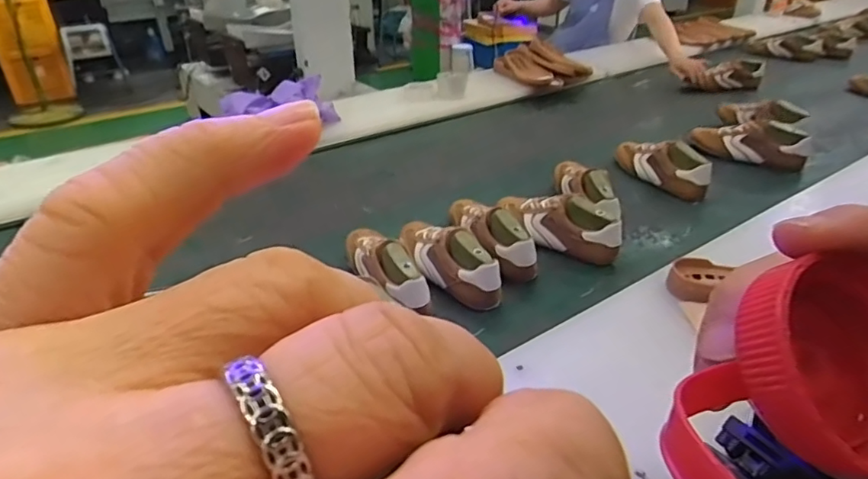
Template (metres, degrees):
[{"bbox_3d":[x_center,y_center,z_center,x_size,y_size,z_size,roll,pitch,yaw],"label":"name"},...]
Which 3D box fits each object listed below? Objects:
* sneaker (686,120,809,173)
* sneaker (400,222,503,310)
[{"bbox_3d":[0.773,-0.235,1.383,0.277,0.095,0.086,20,36,31],"label":"sneaker"},{"bbox_3d":[0.031,0.016,0.954,0.105,0.082,0.277,-17,34,-26],"label":"sneaker"}]

